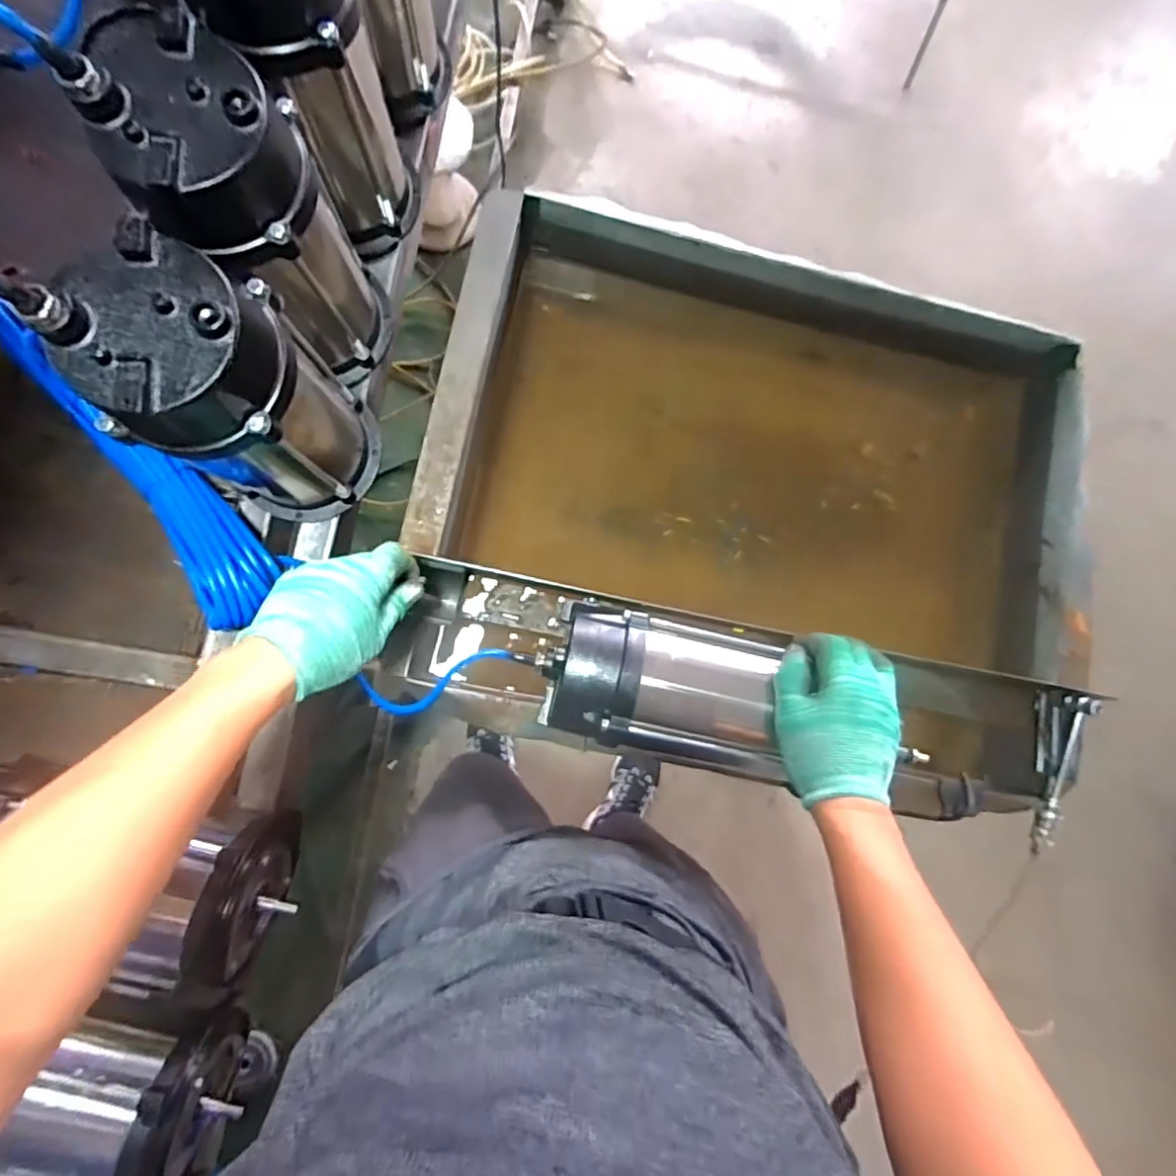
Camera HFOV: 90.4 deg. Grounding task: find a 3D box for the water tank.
[{"bbox_3d":[0.191,-0.097,0.727,0.735,0.226,0.597,8,83,-4],"label":"water tank"}]

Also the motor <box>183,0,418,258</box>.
[{"bbox_3d":[-0.230,-0.427,0.495,0.115,0.251,0.116,36,82,-1],"label":"motor"}]

